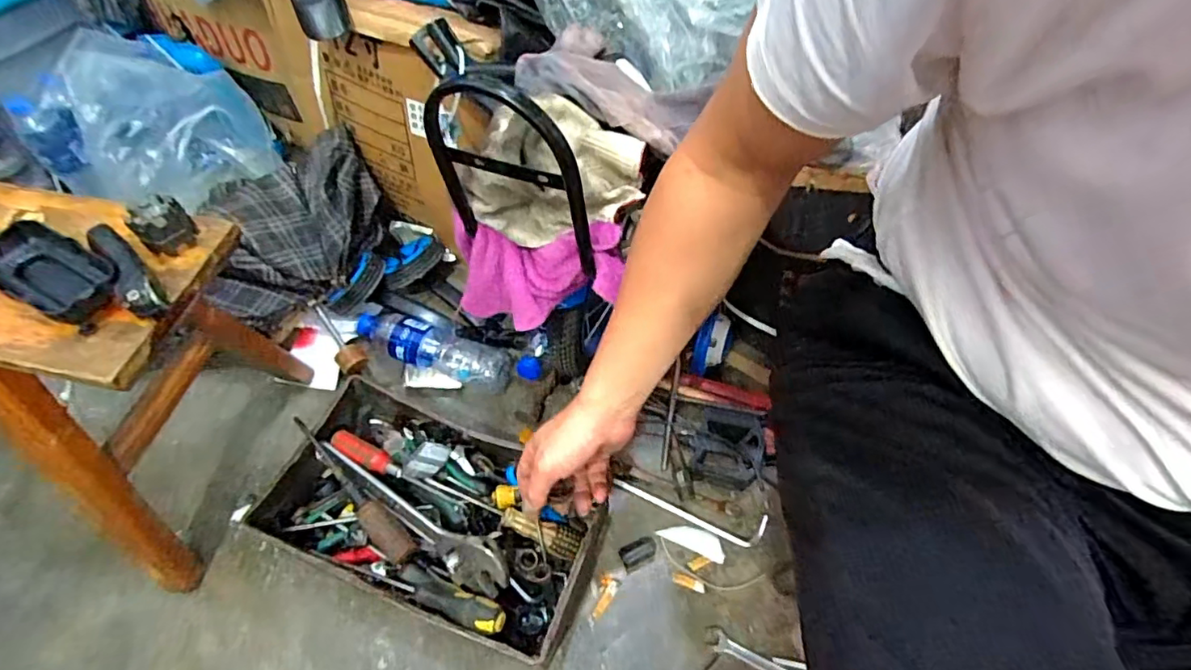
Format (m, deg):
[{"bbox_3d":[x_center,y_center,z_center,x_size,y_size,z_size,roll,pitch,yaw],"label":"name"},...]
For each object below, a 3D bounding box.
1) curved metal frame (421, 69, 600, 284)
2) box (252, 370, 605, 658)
[{"bbox_3d":[-0.068,-0.127,0.462,0.136,0.181,0.022,16,56,10],"label":"curved metal frame"},{"bbox_3d":[-0.194,0.206,0.673,0.378,0.133,0.205,19,56,12],"label":"box"}]

